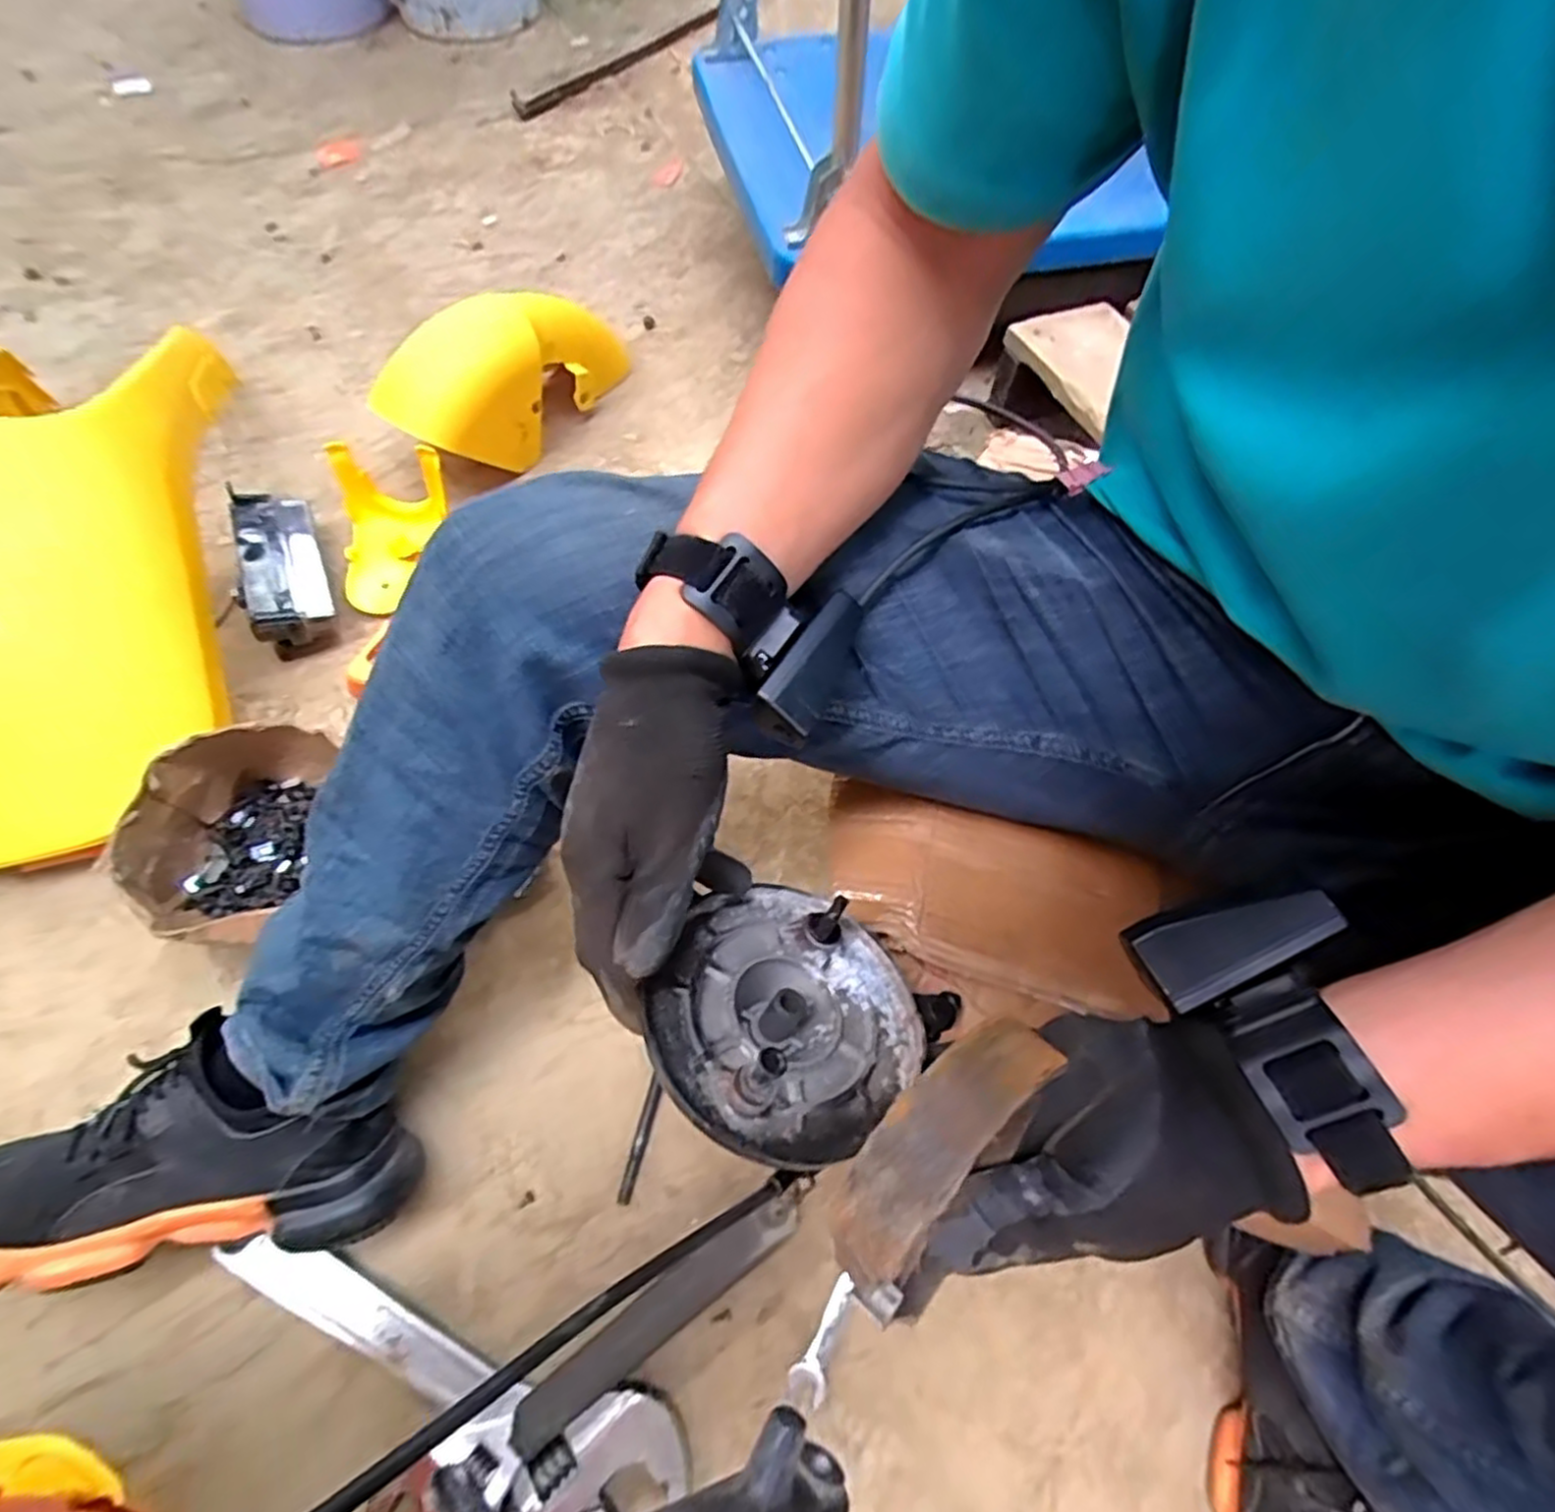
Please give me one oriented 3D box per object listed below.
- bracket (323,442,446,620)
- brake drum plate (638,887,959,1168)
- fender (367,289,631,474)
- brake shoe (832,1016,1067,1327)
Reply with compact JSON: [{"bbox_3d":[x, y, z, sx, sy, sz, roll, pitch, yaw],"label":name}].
[{"bbox_3d":[-0.410,-0.239,0.773,0.112,0.094,0.153,-4,62,-4],"label":"bracket"},{"bbox_3d":[0.012,0.117,0.326,0.131,0.041,0.125,14,41,-13],"label":"brake drum plate"},{"bbox_3d":[-0.310,-0.435,0.849,0.103,0.150,0.294,29,65,14],"label":"fender"},{"bbox_3d":[0.047,0.115,0.219,0.030,0.023,0.090,39,74,18],"label":"brake shoe"}]

